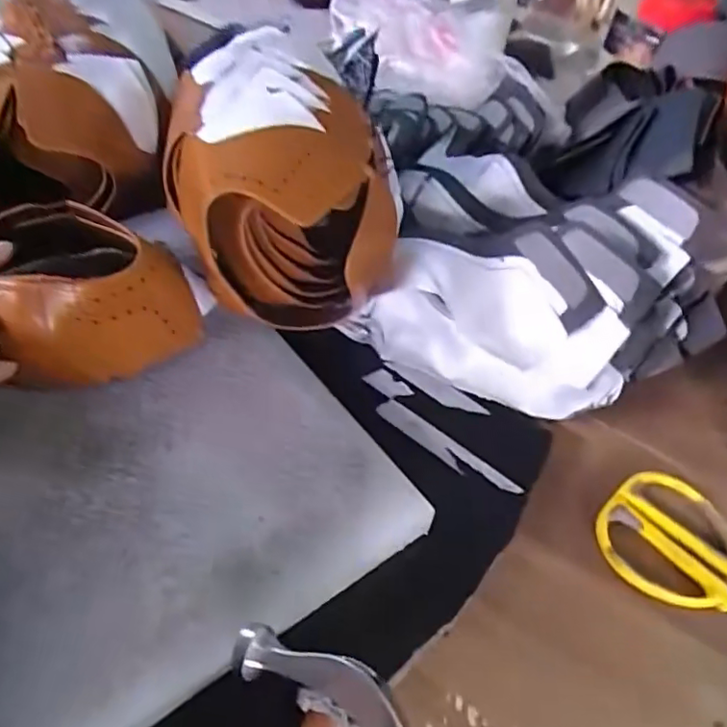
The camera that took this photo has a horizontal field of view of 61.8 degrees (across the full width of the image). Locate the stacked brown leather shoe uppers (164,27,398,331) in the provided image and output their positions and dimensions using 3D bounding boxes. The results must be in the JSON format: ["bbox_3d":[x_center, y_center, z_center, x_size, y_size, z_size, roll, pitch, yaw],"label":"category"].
[{"bbox_3d":[-0.075,-0.143,0.499,0.157,0.162,0.216,-8,50,-13],"label":"stacked brown leather shoe uppers"}]

